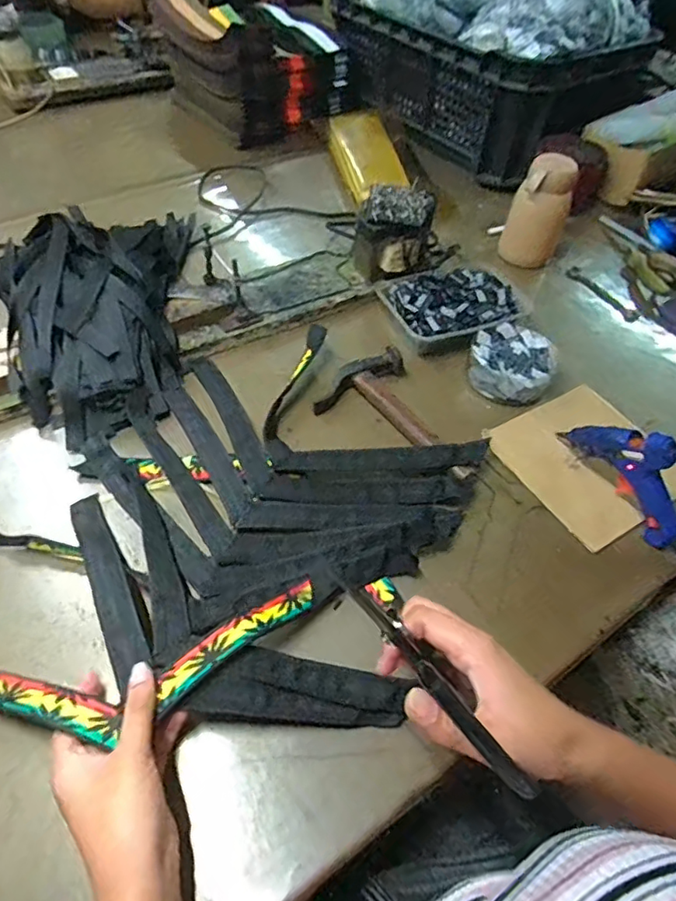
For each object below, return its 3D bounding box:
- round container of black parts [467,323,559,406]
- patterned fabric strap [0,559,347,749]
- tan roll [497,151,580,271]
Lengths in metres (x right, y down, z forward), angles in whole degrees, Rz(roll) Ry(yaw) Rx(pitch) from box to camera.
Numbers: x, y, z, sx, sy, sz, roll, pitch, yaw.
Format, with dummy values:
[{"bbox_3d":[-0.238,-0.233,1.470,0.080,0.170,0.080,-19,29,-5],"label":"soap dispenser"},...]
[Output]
[{"bbox_3d":[0.198,-0.102,0.625,0.089,0.031,0.102,24,54,16],"label":"round container of black parts"},{"bbox_3d":[-0.152,0.148,0.400,0.326,0.040,0.104,-11,53,-12],"label":"patterned fabric strap"},{"bbox_3d":[0.273,-0.322,0.750,0.074,0.136,0.058,20,53,13],"label":"tan roll"}]

